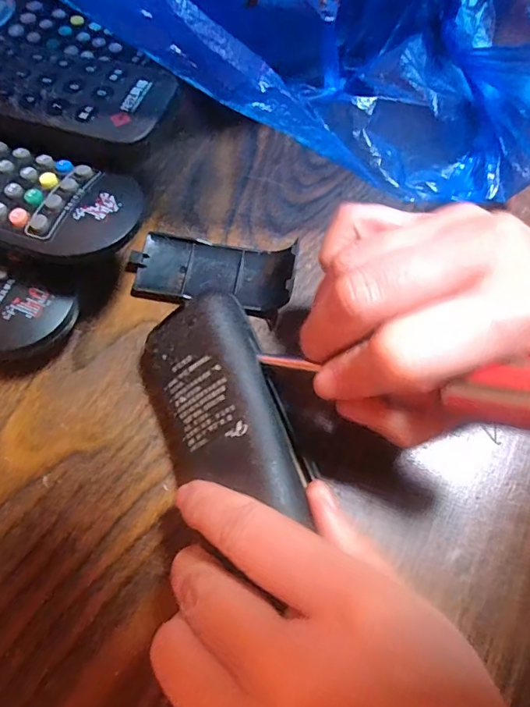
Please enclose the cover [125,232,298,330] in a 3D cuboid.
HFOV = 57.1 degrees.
[{"bbox_3d":[-0.023,-0.038,0.214,0.071,0.014,0.034,13,69,2],"label":"cover"}]

